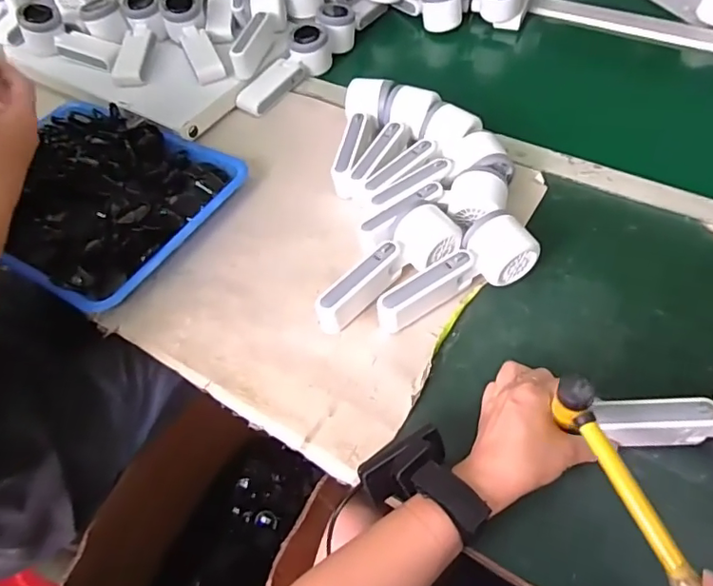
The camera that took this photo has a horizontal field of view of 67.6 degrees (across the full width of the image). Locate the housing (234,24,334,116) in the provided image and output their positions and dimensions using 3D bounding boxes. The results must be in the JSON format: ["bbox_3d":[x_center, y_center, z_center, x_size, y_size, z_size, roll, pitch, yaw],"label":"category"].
[{"bbox_3d":[-0.106,-0.314,0.744,0.052,0.046,0.166,32,62,26],"label":"housing"}]

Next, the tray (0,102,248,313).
[{"bbox_3d":[-0.305,-0.124,0.618,0.284,0.059,0.251,25,59,22],"label":"tray"}]

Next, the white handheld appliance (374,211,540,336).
[{"bbox_3d":[0.090,-0.018,0.507,0.160,0.056,0.055,-27,55,-14],"label":"white handheld appliance"}]

